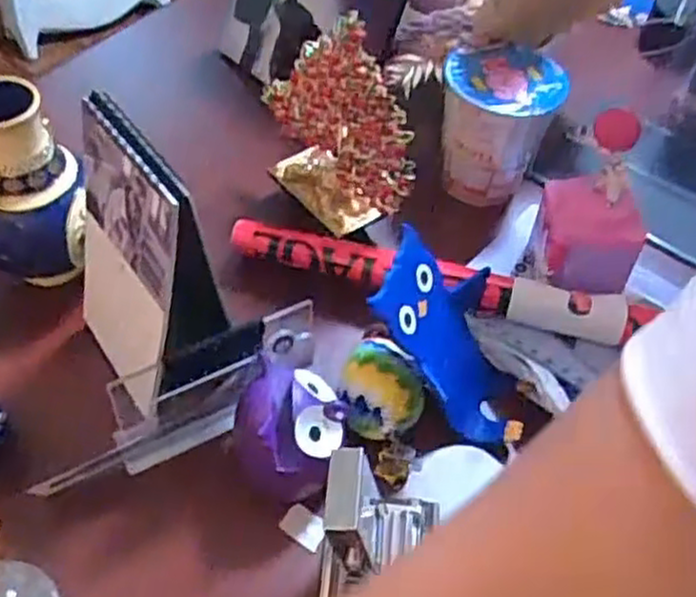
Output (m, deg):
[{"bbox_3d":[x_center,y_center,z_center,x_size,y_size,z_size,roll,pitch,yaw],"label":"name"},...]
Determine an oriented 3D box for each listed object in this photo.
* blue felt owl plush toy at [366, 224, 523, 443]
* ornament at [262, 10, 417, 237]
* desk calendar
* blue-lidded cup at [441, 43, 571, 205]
[{"bbox_3d":[0.073,0.026,0.495,0.032,0.155,0.080,-6,41,40],"label":"blue felt owl plush toy"},{"bbox_3d":[-0.012,-0.130,0.568,0.049,0.142,0.148,-27,59,-23],"label":"ornament"},{"bbox_3d":[-0.118,-0.016,0.462,0.078,0.183,0.122,-22,58,-21],"label":"desk calendar"},{"bbox_3d":[0.124,-0.153,0.646,0.092,0.107,0.105,11,52,3],"label":"blue-lidded cup"}]

